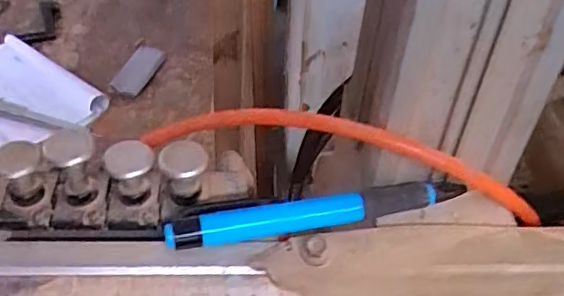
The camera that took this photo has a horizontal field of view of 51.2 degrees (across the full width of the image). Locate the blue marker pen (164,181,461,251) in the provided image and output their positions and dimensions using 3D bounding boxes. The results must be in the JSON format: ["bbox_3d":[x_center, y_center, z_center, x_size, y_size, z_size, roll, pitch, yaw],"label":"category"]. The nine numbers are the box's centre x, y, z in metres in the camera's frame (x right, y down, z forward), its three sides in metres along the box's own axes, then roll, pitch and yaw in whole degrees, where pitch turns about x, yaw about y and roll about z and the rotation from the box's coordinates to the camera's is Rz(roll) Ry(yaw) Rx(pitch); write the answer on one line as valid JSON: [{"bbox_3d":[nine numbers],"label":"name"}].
[{"bbox_3d":[0.017,0.024,0.239,0.125,0.012,0.013,-8,44,-13],"label":"blue marker pen"}]

